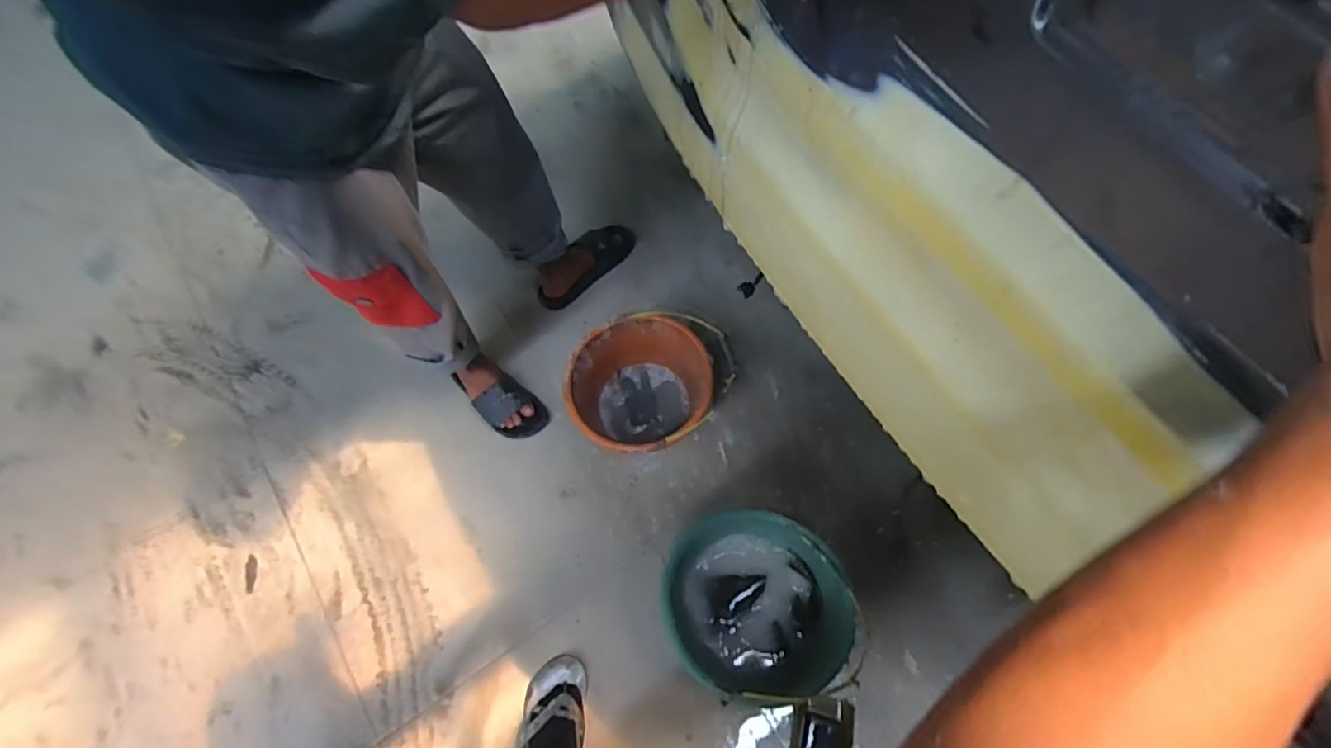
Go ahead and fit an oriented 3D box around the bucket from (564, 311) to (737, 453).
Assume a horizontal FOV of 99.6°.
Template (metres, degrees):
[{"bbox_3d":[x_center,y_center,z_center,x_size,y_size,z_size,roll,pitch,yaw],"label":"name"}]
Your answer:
[{"bbox_3d":[-0.039,0.033,1.145,0.260,0.195,0.290,41,76,14],"label":"bucket"}]

